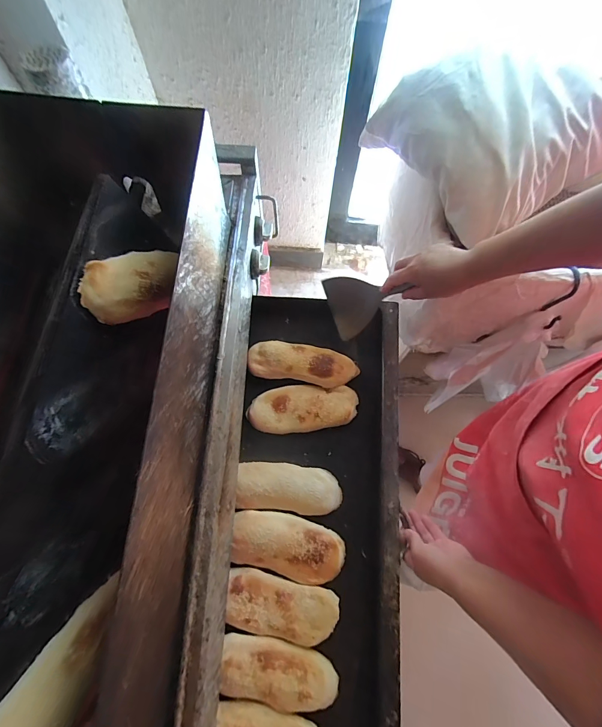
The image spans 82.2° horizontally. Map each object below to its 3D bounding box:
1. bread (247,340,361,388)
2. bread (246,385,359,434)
[{"bbox_3d":[0.003,-0.003,0.655,0.205,0.028,0.075,10,69,1],"label":"bread"},{"bbox_3d":[0.003,0.081,0.634,0.195,0.029,0.082,-4,69,-4],"label":"bread"}]

